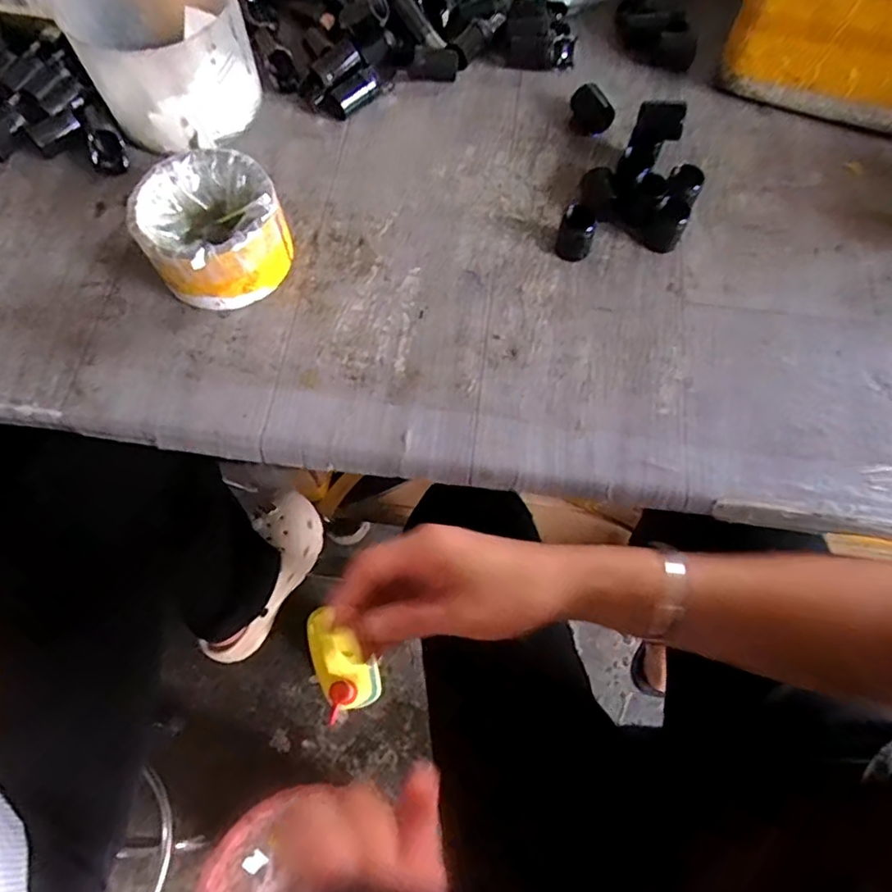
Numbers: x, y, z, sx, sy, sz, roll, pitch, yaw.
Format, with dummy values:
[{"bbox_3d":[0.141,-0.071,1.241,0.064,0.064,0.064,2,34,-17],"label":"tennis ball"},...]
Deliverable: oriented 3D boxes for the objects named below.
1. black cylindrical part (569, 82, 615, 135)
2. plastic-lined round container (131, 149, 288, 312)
[{"bbox_3d":[0.107,-0.249,0.436,0.019,0.022,0.035,-32,71,-12],"label":"black cylindrical part"},{"bbox_3d":[-0.145,-0.135,0.374,0.082,0.050,0.085,0,67,0],"label":"plastic-lined round container"}]

